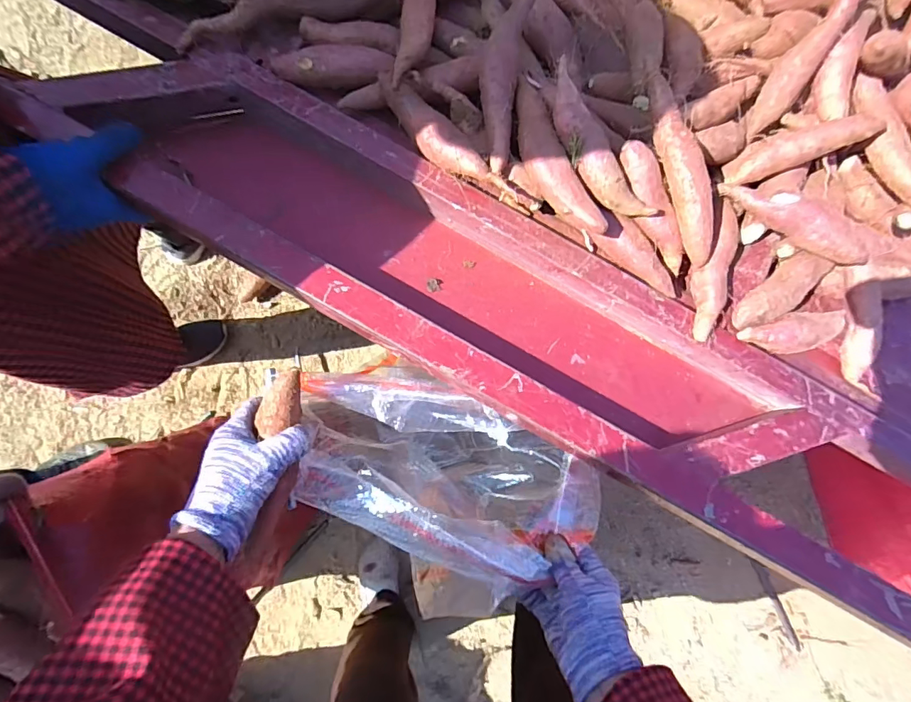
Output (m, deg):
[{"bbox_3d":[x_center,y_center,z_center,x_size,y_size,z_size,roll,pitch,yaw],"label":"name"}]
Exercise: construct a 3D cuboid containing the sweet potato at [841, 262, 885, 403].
[{"bbox_3d":[0.447,-0.021,0.508,0.030,0.033,0.147,-10,101,-6],"label":"sweet potato"}]

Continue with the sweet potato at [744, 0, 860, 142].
[{"bbox_3d":[0.375,-0.319,0.494,0.035,0.033,0.179,28,119,-1],"label":"sweet potato"}]

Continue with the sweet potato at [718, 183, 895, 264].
[{"bbox_3d":[0.347,-0.129,0.473,0.159,0.047,0.036,28,82,-1],"label":"sweet potato"}]

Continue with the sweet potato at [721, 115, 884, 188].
[{"bbox_3d":[0.365,-0.214,0.490,0.150,0.032,0.048,-17,85,15],"label":"sweet potato"}]

